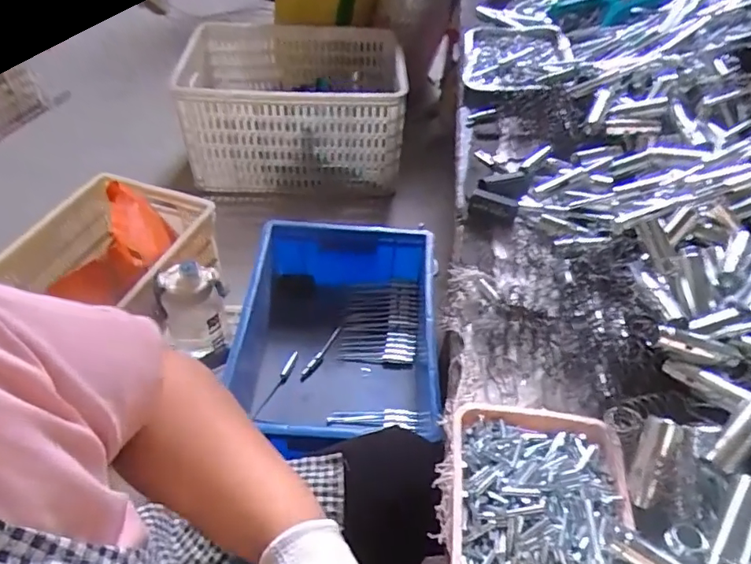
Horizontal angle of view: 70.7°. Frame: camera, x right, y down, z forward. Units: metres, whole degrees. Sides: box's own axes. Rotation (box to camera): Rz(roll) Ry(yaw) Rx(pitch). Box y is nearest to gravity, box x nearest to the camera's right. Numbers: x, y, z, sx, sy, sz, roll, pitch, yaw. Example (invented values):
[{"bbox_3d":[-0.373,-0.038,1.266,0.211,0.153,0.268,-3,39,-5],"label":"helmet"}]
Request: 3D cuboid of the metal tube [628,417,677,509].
[{"bbox_3d":[0.216,0.142,0.415,0.020,0.014,0.070,19,91,14],"label":"metal tube"}]

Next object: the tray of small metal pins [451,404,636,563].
[{"bbox_3d":[0.125,0.190,0.405,0.130,0.033,0.195,7,48,4],"label":"tray of small metal pins"}]

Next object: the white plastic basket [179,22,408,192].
[{"bbox_3d":[-0.243,-0.530,1.623,0.620,0.327,0.473,-3,48,-5],"label":"white plastic basket"}]

